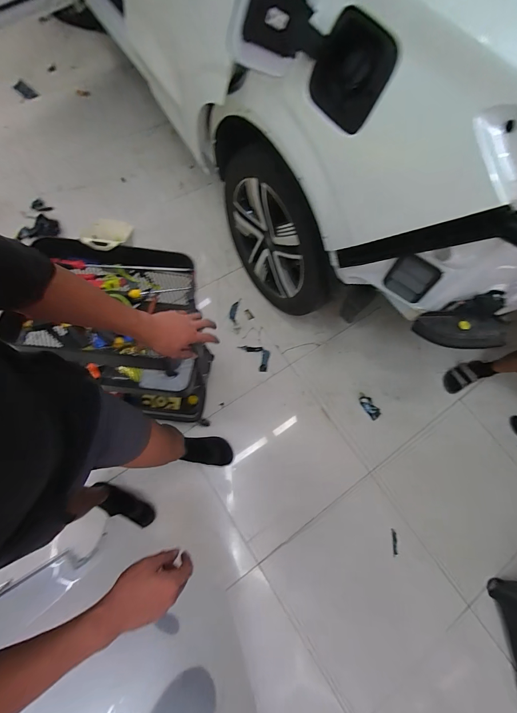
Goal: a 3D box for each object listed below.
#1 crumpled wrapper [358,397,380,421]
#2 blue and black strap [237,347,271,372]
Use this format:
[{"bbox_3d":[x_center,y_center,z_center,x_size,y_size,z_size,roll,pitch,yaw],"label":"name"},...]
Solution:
[{"bbox_3d":[0.533,0.241,1.533,0.059,0.025,0.120,-35,76,-16],"label":"crumpled wrapper"},{"bbox_3d":[0.000,-0.010,1.599,0.104,0.013,0.173,-38,76,-16],"label":"blue and black strap"}]

